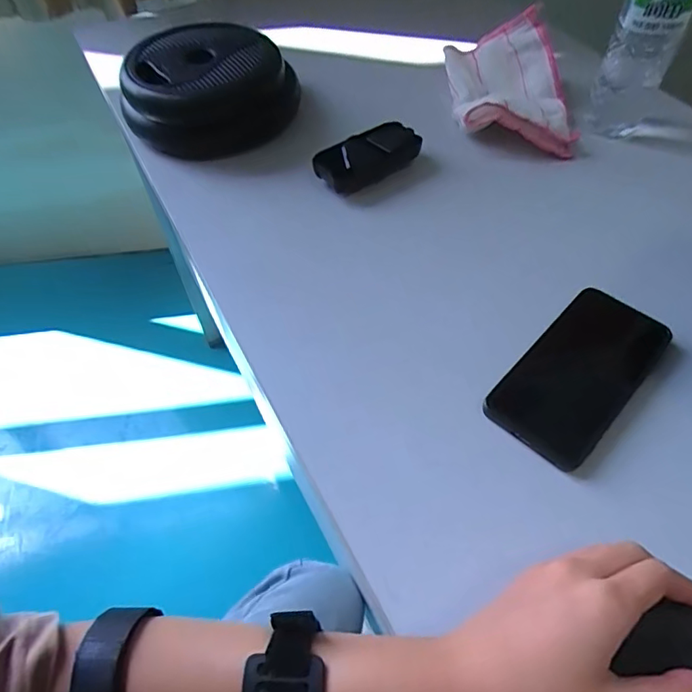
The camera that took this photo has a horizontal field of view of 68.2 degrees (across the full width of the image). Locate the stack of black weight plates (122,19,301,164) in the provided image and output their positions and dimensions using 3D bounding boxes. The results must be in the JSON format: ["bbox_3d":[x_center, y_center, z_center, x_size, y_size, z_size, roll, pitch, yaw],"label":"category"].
[{"bbox_3d":[-0.143,-0.276,0.548,0.147,0.078,0.149,16,56,12],"label":"stack of black weight plates"}]

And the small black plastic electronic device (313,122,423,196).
[{"bbox_3d":[0.023,-0.190,0.518,0.109,0.031,0.047,-31,60,-20],"label":"small black plastic electronic device"}]

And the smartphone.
[{"bbox_3d":[0.171,0.018,0.372,0.072,0.010,0.150,38,63,24],"label":"smartphone"}]

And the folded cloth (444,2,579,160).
[{"bbox_3d":[0.185,-0.296,0.562,0.122,0.069,0.182,-1,54,0],"label":"folded cloth"}]

